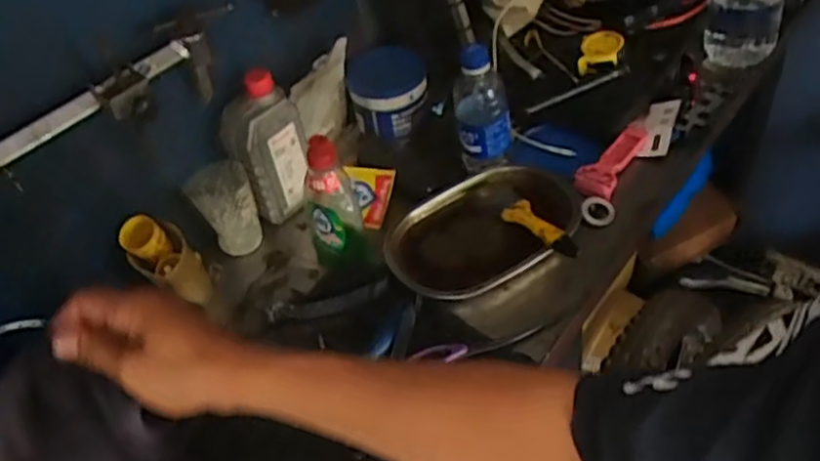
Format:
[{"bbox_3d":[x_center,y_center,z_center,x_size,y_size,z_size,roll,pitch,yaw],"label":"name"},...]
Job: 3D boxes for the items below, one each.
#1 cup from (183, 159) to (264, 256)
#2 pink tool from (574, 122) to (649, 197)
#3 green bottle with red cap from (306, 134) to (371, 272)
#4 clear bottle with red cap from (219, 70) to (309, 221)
[{"bbox_3d":[-0.214,-0.025,0.820,0.067,0.097,0.067,-6,46,6],"label":"cup"},{"bbox_3d":[0.243,-0.085,0.845,0.044,0.022,0.128,20,54,28],"label":"pink tool"},{"bbox_3d":[-0.087,-0.030,0.759,0.061,0.146,0.056,-19,46,-7],"label":"green bottle with red cap"},{"bbox_3d":[-0.163,-0.094,0.815,0.088,0.167,0.051,-28,48,-15],"label":"clear bottle with red cap"}]

